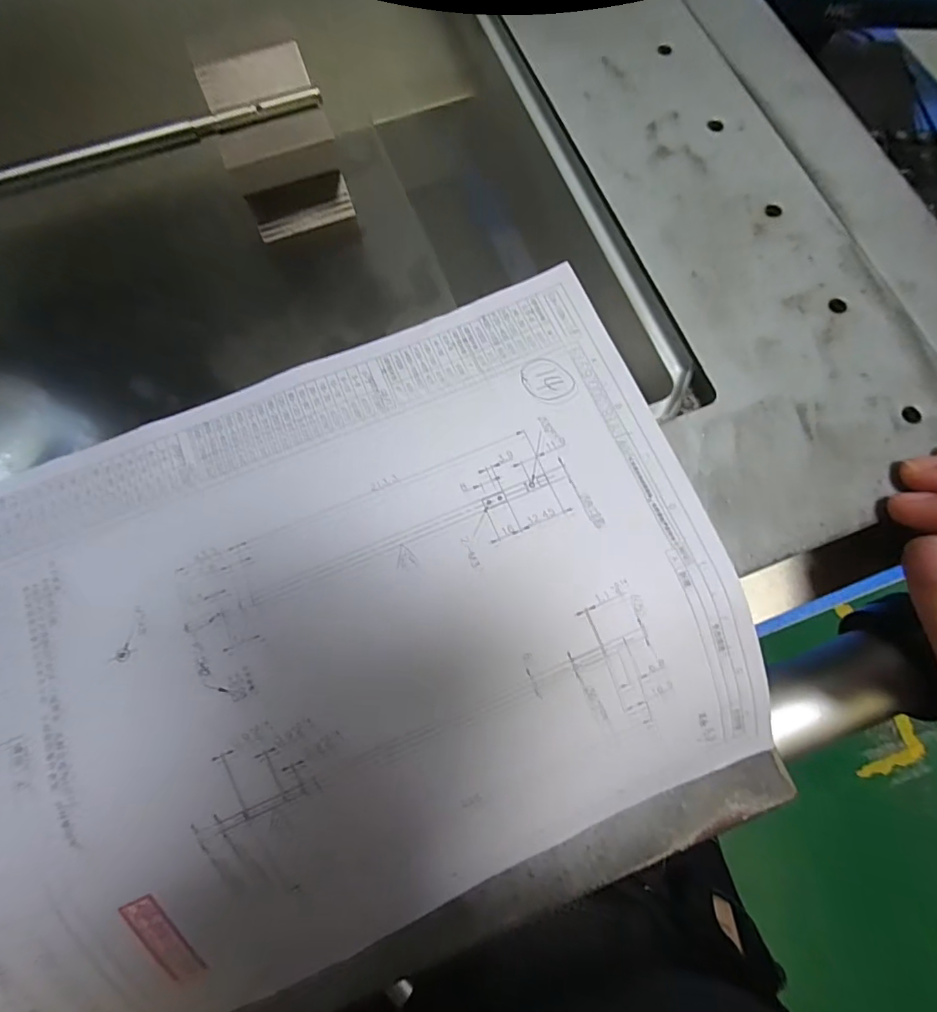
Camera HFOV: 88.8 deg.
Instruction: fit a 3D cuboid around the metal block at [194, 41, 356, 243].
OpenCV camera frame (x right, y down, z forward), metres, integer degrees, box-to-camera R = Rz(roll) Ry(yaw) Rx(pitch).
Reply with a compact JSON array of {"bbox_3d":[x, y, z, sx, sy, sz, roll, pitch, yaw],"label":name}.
[{"bbox_3d":[-0.069,-0.133,0.177,0.037,0.031,0.051,-20,75,-4],"label":"metal block"}]

